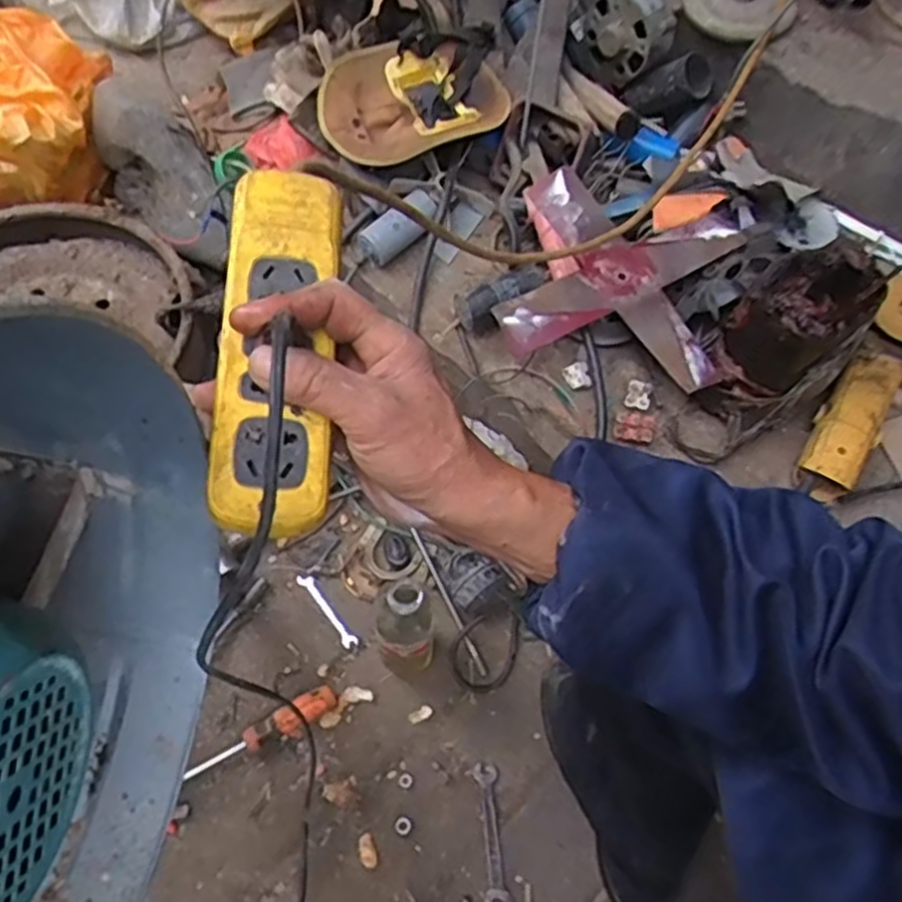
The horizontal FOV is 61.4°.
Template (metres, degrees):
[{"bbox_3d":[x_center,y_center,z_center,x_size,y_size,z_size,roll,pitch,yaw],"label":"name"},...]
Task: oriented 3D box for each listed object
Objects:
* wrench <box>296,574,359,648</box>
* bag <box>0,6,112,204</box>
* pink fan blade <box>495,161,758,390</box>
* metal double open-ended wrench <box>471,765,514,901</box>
[{"bbox_3d":[-0.153,0.197,0.941,0.018,0.008,0.113,-34,67,-20],"label":"wrench"},{"bbox_3d":[-0.644,-0.481,1.092,0.284,0.159,0.265,0,60,-3],"label":"bag"},{"bbox_3d":[0.200,-0.204,0.887,0.261,0.044,0.256,14,61,5],"label":"pink fan blade"},{"bbox_3d":[0.044,0.417,0.824,0.028,0.008,0.136,-4,61,-5],"label":"metal double open-ended wrench"}]

